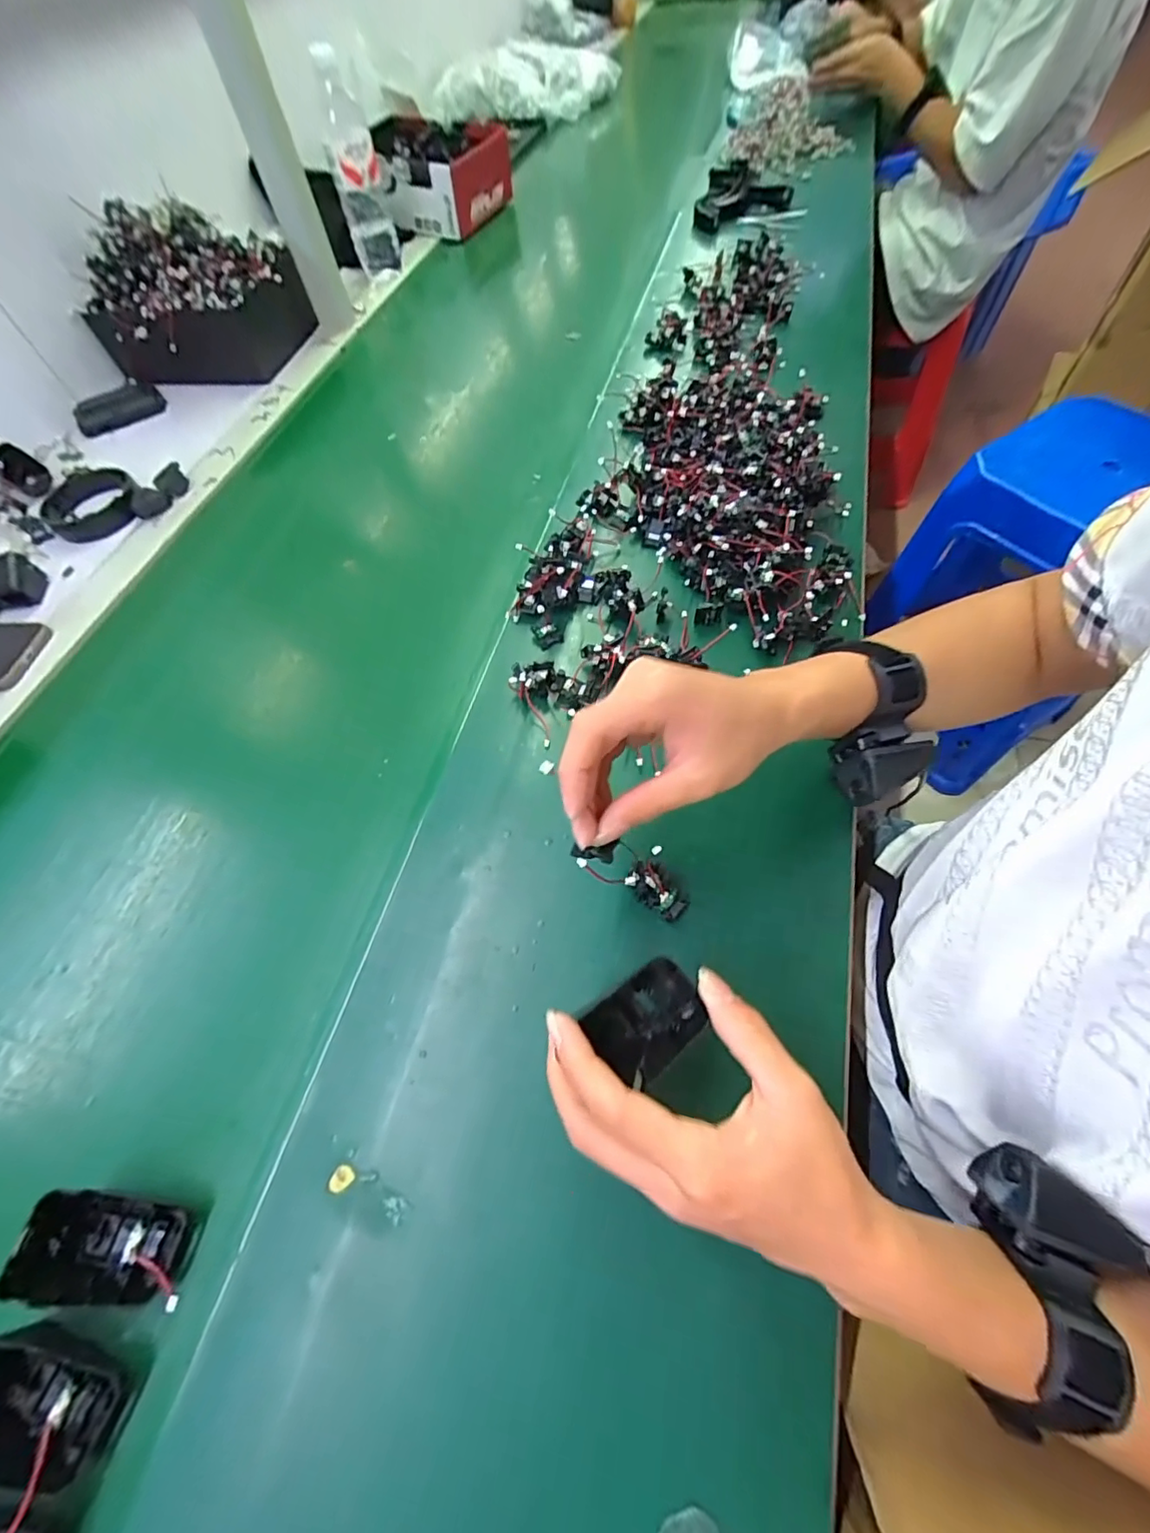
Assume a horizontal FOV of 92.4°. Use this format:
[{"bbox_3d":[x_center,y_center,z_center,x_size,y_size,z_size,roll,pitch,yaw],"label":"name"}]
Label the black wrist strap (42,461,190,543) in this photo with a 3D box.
[{"bbox_3d":[-0.517,-0.295,0.610,0.148,0.025,0.099,4,65,3],"label":"black wrist strap"}]

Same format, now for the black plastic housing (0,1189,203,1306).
[{"bbox_3d":[-0.233,0.239,0.276,0.068,0.036,0.049,3,64,2],"label":"black plastic housing"}]

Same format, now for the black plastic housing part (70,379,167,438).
[{"bbox_3d":[-0.595,-0.468,0.717,0.106,0.025,0.045,-32,68,-13],"label":"black plastic housing part"}]

